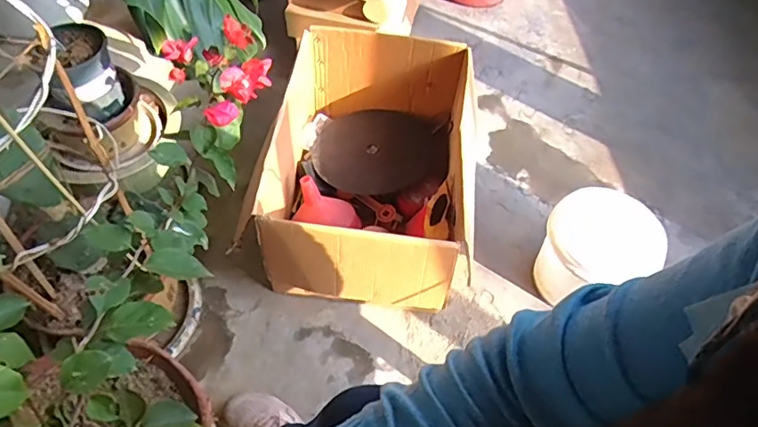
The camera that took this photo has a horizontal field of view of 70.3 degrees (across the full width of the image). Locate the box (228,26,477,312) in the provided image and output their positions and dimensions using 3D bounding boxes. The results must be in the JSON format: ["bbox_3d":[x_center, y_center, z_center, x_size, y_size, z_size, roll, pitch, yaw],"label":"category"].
[{"bbox_3d":[-0.004,-0.086,1.149,0.444,0.293,0.579,8,56,3],"label":"box"}]

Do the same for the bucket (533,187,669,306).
[{"bbox_3d":[0.432,0.077,1.077,0.209,0.217,0.165,-19,59,-15],"label":"bucket"}]

